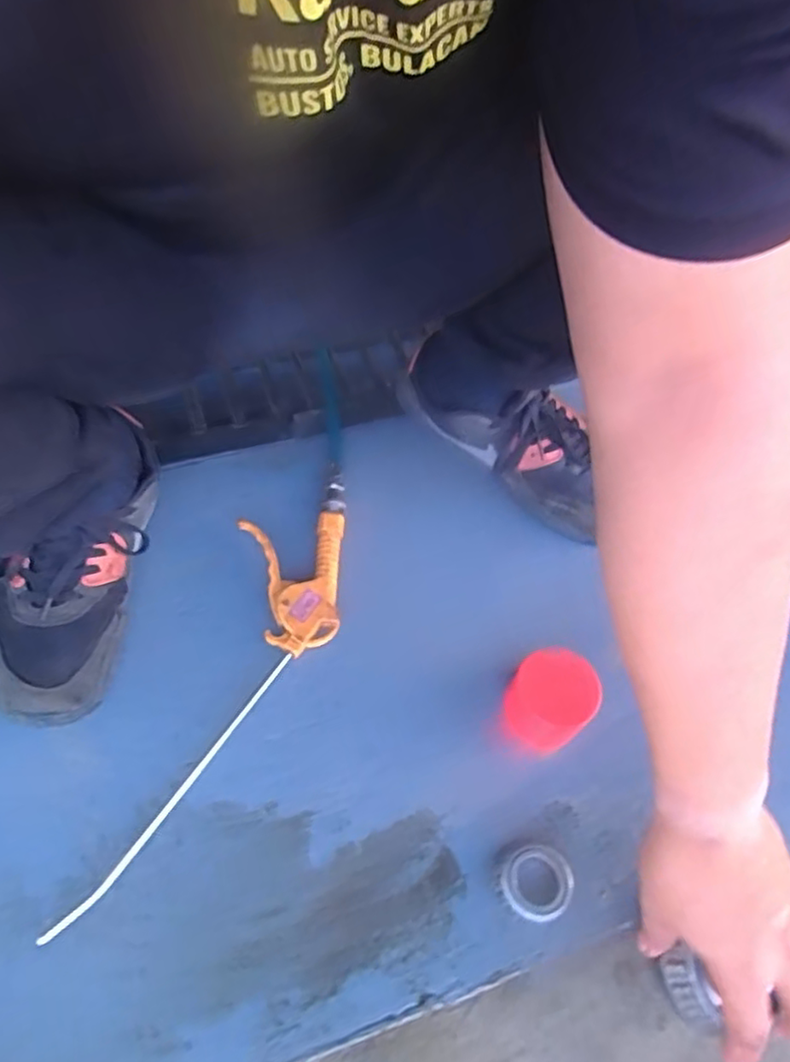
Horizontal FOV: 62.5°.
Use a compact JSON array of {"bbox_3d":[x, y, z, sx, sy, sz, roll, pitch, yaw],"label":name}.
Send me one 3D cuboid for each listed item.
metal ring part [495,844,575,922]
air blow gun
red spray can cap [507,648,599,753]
[{"bbox_3d":[0.097,0.246,0.455,0.051,0.021,0.046,-12,60,-11],"label":"metal ring part"},{"bbox_3d":[-0.121,0.107,0.519,0.108,0.024,0.400,18,59,7],"label":"air blow gun"},{"bbox_3d":[0.121,0.134,0.516,0.064,0.056,0.062,2,58,-3],"label":"red spray can cap"}]

